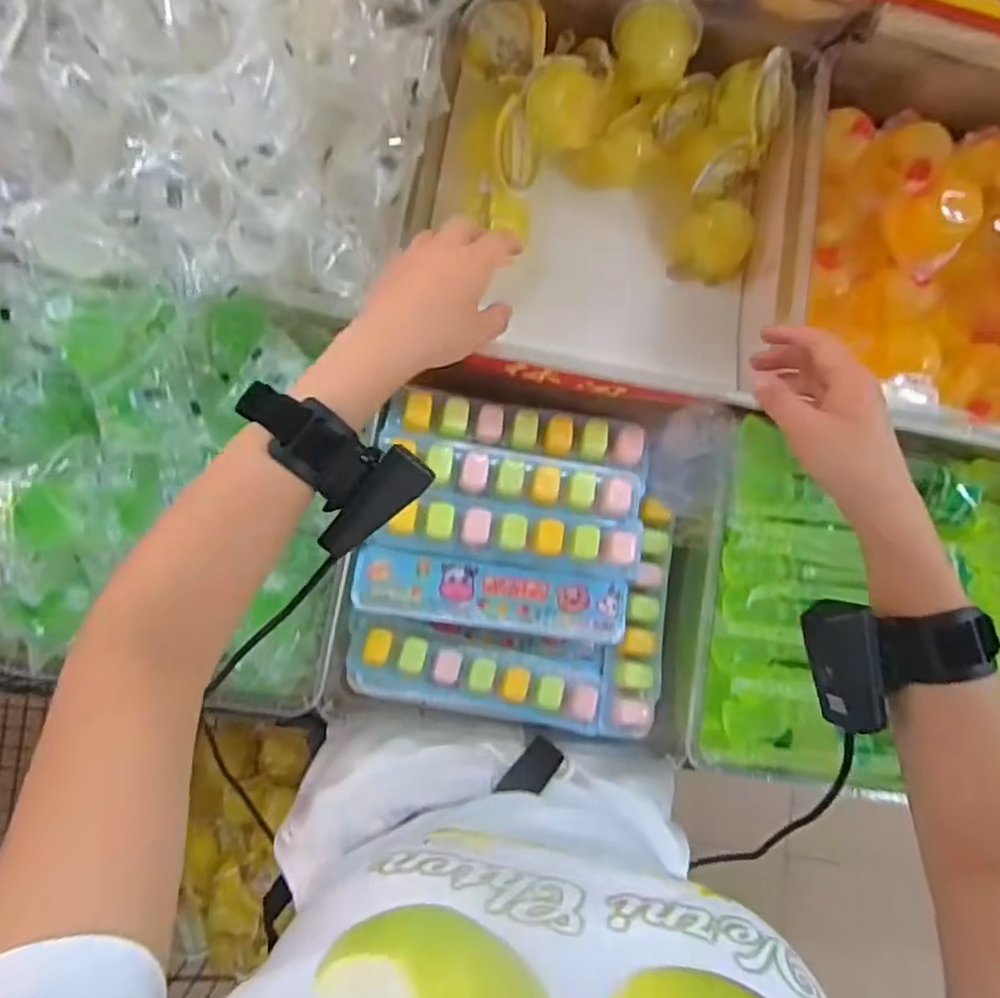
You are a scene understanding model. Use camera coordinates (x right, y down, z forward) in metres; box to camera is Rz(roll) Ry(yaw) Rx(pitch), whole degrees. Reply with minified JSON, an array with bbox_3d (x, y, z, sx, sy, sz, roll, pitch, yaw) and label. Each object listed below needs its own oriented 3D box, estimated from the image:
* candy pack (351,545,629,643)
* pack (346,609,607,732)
[{"bbox_3d":[-0.005,0.079,0.554,0.221,0.023,0.051,9,83,-5],"label":"candy pack"},{"bbox_3d":[-0.018,0.148,0.569,0.216,0.029,0.065,12,83,-5],"label":"pack"}]

